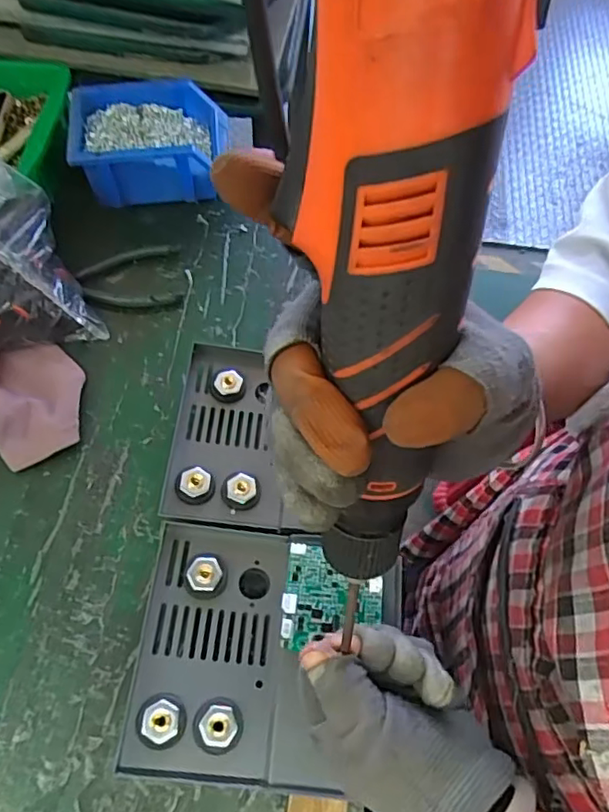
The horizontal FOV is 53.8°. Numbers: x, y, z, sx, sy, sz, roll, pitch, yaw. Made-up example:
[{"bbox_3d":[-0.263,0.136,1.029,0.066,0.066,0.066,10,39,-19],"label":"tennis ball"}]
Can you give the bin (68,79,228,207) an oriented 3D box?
[{"bbox_3d":[-0.152,-0.263,0.607,0.152,0.067,0.108,-8,64,-7],"label":"bin"}]

